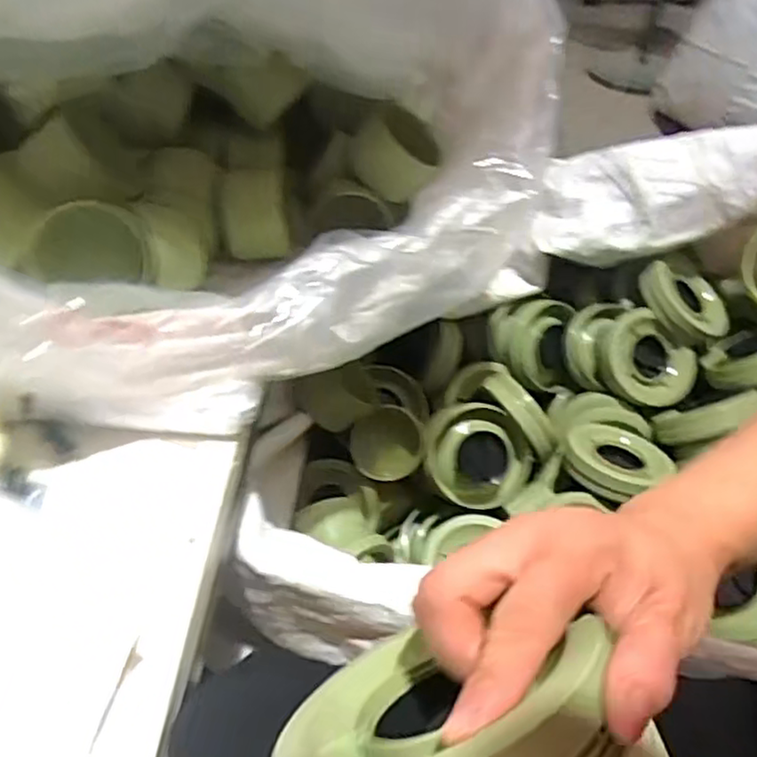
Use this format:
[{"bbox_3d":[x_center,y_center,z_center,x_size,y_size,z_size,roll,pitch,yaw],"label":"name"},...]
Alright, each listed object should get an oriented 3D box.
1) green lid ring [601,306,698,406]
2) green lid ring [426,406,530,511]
[{"bbox_3d":[0.378,-0.024,0.959,0.132,0.024,0.111,42,92,5],"label":"green lid ring"},{"bbox_3d":[0.129,0.103,0.897,0.127,0.043,0.139,1,85,-6],"label":"green lid ring"}]

